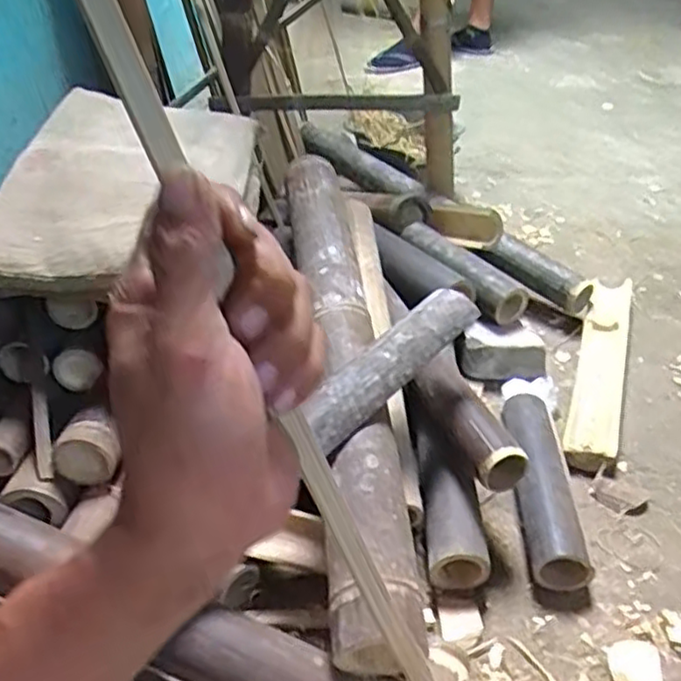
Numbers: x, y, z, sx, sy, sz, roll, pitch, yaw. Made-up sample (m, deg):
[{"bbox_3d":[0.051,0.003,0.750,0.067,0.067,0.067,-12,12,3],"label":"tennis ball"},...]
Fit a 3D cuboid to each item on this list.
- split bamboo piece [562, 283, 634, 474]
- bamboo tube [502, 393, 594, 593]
[{"bbox_3d":[0.392,0.036,1.057,0.070,0.032,0.465,11,37,18],"label":"split bamboo piece"},{"bbox_3d":[0.252,0.171,0.869,0.071,0.068,0.291,1,35,5],"label":"bamboo tube"}]

